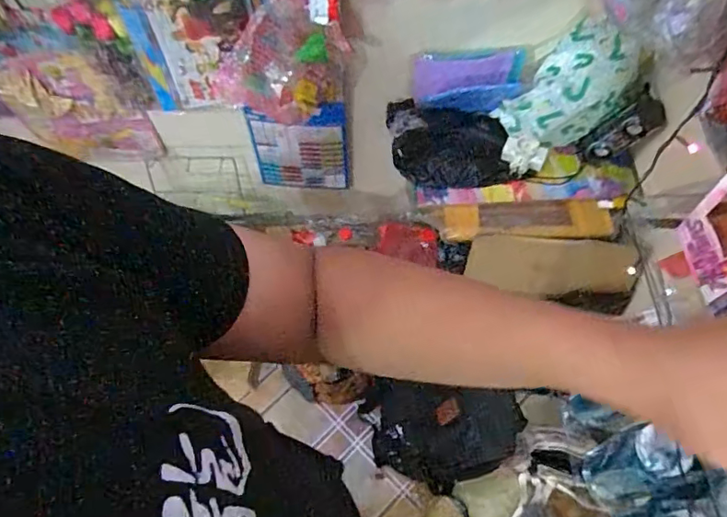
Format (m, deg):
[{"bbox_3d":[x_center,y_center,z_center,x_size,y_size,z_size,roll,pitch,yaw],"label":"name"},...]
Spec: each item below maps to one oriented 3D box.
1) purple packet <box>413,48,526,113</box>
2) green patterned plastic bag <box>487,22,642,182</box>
[{"bbox_3d":[0.232,-0.394,1.183,0.233,0.127,0.055,3,29,11],"label":"purple packet"},{"bbox_3d":[0.400,-0.327,1.106,0.191,0.276,0.151,-12,61,-4],"label":"green patterned plastic bag"}]

